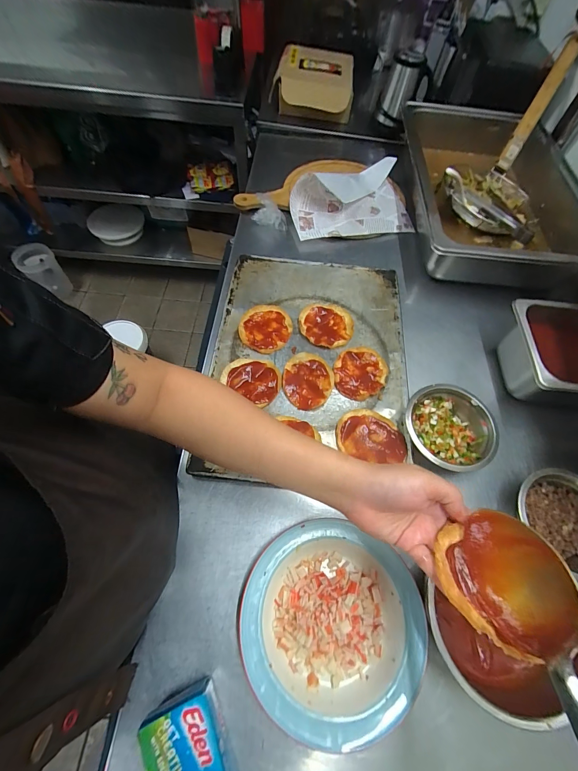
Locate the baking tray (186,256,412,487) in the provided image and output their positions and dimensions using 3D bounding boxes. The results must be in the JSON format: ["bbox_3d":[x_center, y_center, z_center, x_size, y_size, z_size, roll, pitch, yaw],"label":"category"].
[{"bbox_3d":[0.031,-0.052,0.547,0.337,0.021,0.444,6,63,0],"label":"baking tray"}]

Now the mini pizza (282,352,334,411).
[{"bbox_3d":[0.032,-0.009,0.523,0.082,0.016,0.095,12,63,2],"label":"mini pizza"}]

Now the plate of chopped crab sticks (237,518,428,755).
[{"bbox_3d":[0.050,0.276,0.372,0.207,0.031,0.199,1,63,-3],"label":"plate of chopped crab sticks"}]

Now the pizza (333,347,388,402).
[{"bbox_3d":[0.121,-0.021,0.534,0.087,0.011,0.097,20,64,7],"label":"pizza"}]

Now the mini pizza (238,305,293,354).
[{"bbox_3d":[-0.042,-0.108,0.574,0.089,0.009,0.101,20,64,6],"label":"mini pizza"}]

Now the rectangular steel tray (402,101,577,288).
[{"bbox_3d":[0.468,-0.434,0.713,0.366,0.118,0.543,4,63,-2],"label":"rectangular steel tray"}]

